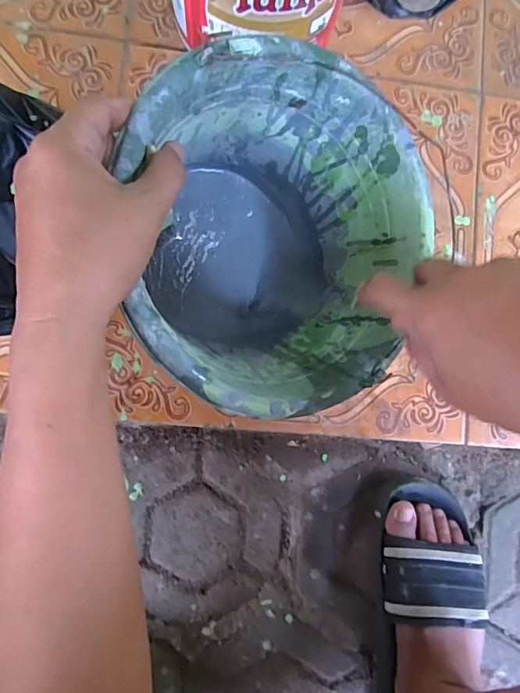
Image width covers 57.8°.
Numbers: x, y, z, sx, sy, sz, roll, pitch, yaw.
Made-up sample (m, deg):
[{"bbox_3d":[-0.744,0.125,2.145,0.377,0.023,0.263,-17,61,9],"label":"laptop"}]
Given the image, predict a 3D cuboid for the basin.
[{"bbox_3d":[-0.003,-0.082,0.395,0.261,0.177,0.245,-4,97,-29],"label":"basin"}]

